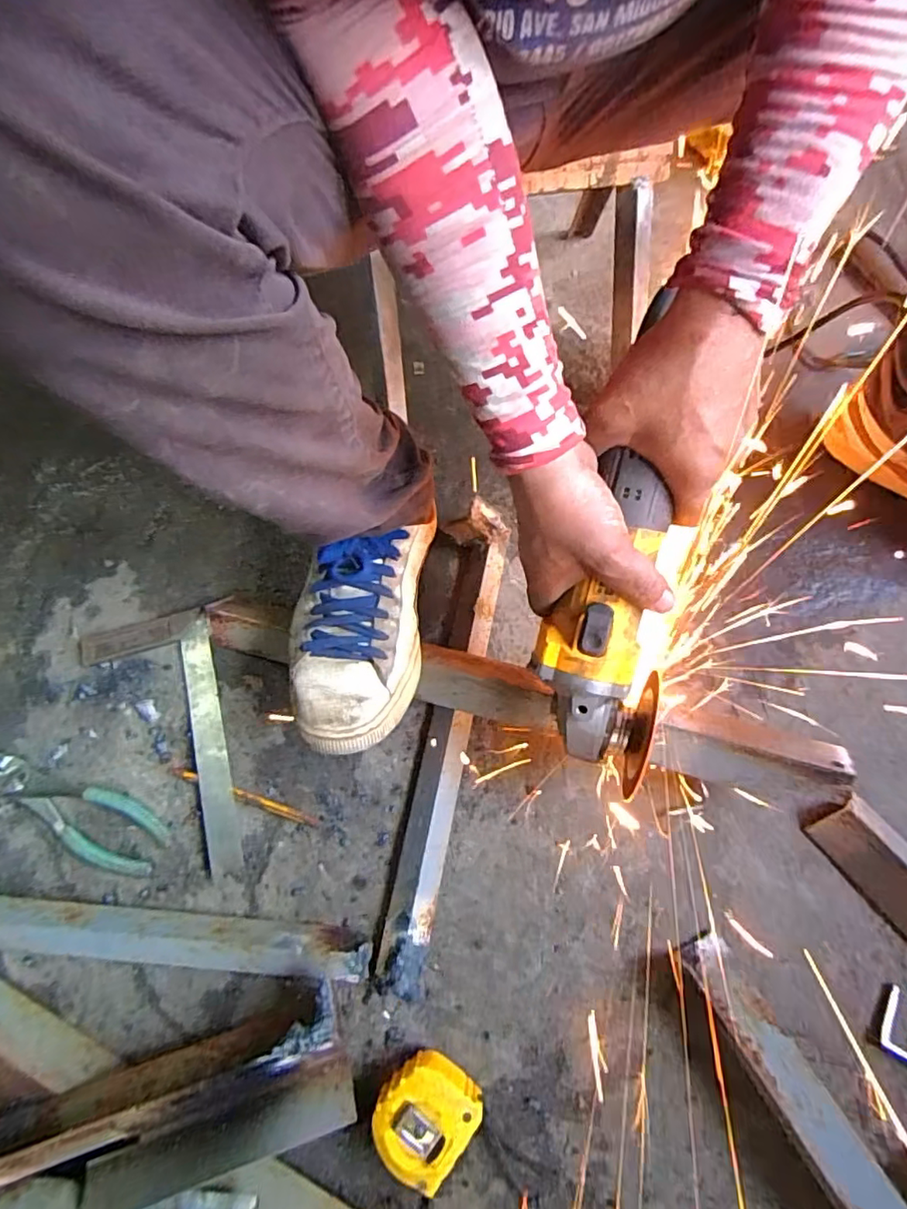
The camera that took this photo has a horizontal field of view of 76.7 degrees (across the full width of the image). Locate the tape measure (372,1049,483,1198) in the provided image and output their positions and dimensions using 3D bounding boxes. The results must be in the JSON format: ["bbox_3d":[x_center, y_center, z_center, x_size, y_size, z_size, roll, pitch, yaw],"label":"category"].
[{"bbox_3d":[-0.020,0.343,0.384,0.060,0.033,0.066,35,71,18],"label":"tape measure"}]

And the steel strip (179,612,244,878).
[{"bbox_3d":[-0.221,0.117,0.512,0.030,0.006,0.237,-18,62,-5],"label":"steel strip"}]

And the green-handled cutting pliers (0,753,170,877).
[{"bbox_3d":[-0.339,0.176,0.495,0.199,0.015,0.055,16,66,11],"label":"green-handled cutting pliers"}]

